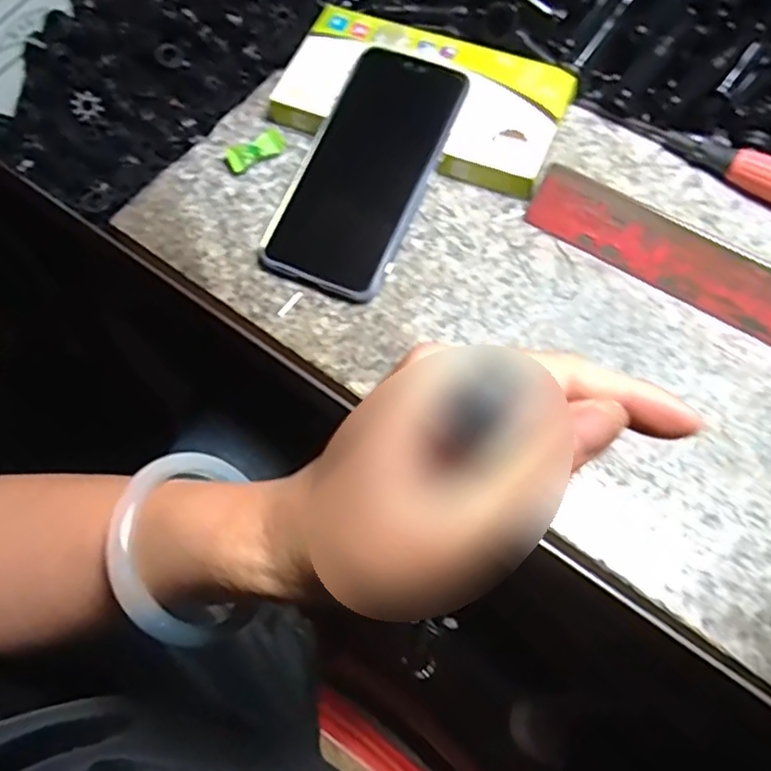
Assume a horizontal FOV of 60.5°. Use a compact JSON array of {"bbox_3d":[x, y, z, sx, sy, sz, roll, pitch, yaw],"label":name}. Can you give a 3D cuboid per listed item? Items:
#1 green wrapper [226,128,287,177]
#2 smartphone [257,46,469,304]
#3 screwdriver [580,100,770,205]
[{"bbox_3d":[-0.082,-0.148,0.418,0.041,0.009,0.019,-38,71,-14],"label":"green wrapper"},{"bbox_3d":[-0.010,-0.128,0.384,0.072,0.009,0.156,23,79,12],"label":"smartphone"},{"bbox_3d":[0.194,-0.148,0.401,0.150,0.024,0.022,39,73,16],"label":"screwdriver"}]

